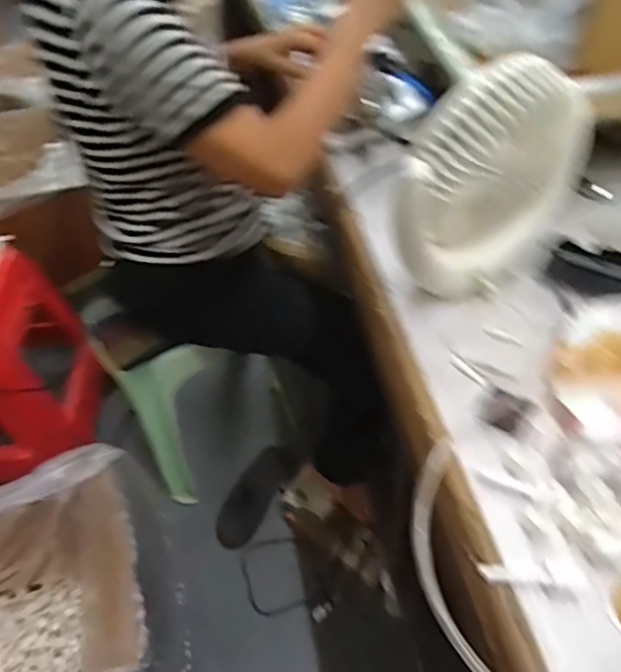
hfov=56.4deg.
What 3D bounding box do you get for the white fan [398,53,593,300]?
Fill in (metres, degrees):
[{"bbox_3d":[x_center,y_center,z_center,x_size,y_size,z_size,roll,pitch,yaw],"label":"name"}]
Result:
[{"bbox_3d":[0.165,-0.139,0.528,0.190,0.202,0.061,-33,53,-20],"label":"white fan"}]

